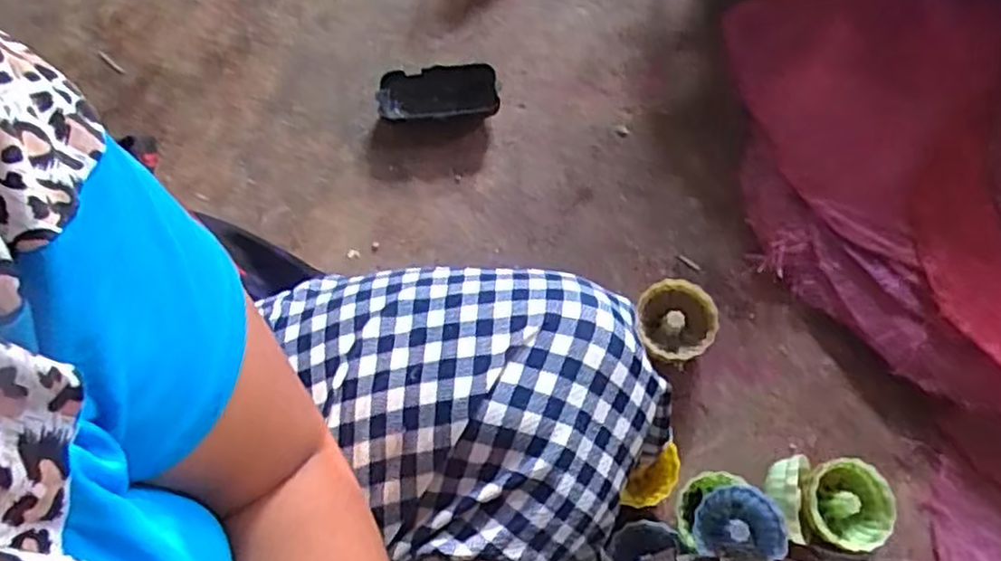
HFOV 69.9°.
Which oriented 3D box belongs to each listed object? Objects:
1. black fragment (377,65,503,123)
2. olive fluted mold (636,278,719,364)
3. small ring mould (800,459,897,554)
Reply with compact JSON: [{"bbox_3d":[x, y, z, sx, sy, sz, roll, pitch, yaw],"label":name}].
[{"bbox_3d":[-0.058,-0.173,0.666,0.110,0.021,0.050,-1,72,2],"label":"black fragment"},{"bbox_3d":[0.141,0.036,0.579,0.057,0.052,0.060,-1,72,2],"label":"olive fluted mold"},{"bbox_3d":[0.254,0.166,0.533,0.063,0.030,0.061,-1,72,2],"label":"small ring mould"}]

